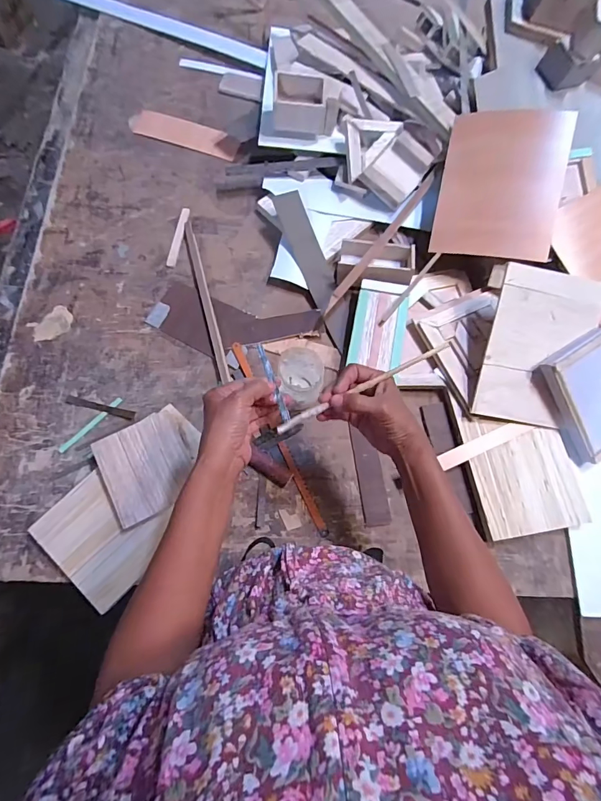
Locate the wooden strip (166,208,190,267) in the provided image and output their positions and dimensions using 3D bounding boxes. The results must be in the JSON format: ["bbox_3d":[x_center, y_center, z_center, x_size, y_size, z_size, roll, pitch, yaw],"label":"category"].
[{"bbox_3d":[-0.205,-0.275,0.653,0.013,0.004,0.115,10,74,1],"label":"wooden strip"}]

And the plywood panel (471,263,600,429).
[{"bbox_3d":[0.337,-0.072,0.555,0.142,0.009,0.209,10,99,-3],"label":"plywood panel"}]

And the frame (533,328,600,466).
[{"bbox_3d":[0.420,-0.004,0.557,0.112,0.029,0.169,-28,100,3],"label":"frame"}]

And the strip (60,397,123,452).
[{"bbox_3d":[-0.300,0.033,0.560,0.011,0.007,0.105,42,77,9],"label":"strip"}]

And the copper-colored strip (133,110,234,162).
[{"bbox_3d":[-0.211,-0.490,0.720,0.190,0.007,0.060,18,77,5],"label":"copper-colored strip"}]

